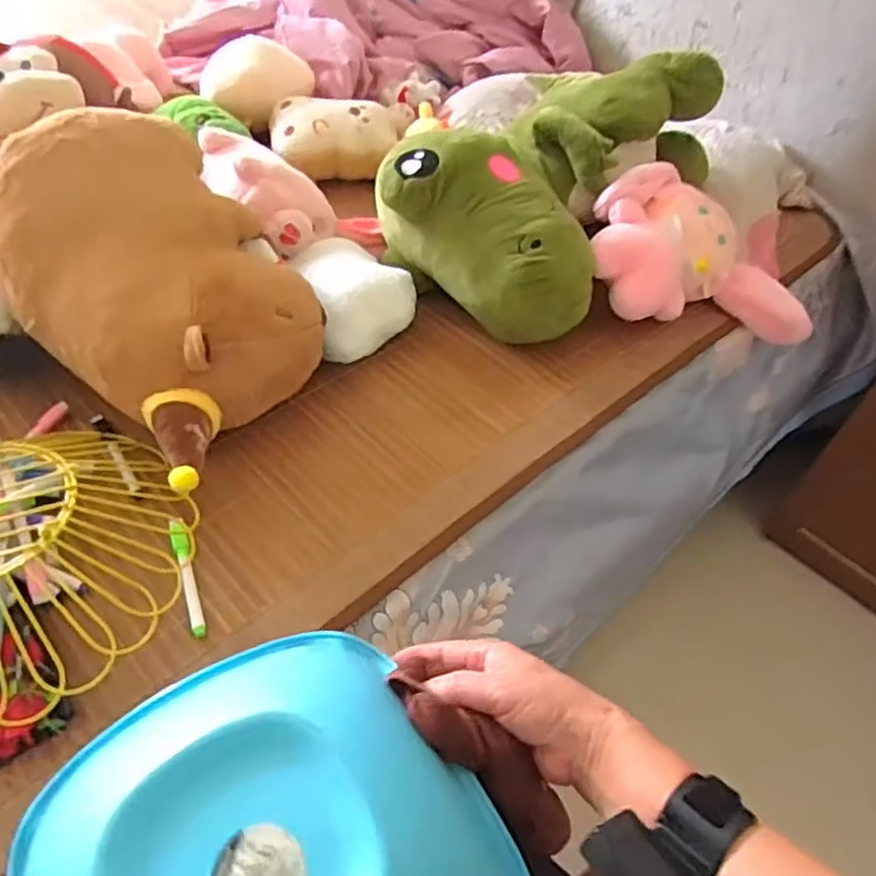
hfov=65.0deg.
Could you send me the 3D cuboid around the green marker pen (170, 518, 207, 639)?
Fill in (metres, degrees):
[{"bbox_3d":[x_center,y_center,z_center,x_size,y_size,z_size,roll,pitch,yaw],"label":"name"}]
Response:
[{"bbox_3d":[-0.205,0.112,0.563,0.013,0.010,0.110,-15,52,-18],"label":"green marker pen"}]

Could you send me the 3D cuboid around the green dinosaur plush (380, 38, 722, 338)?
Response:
[{"bbox_3d":[0.134,-0.320,0.830,0.266,0.175,0.403,32,53,20],"label":"green dinosaur plush"}]

